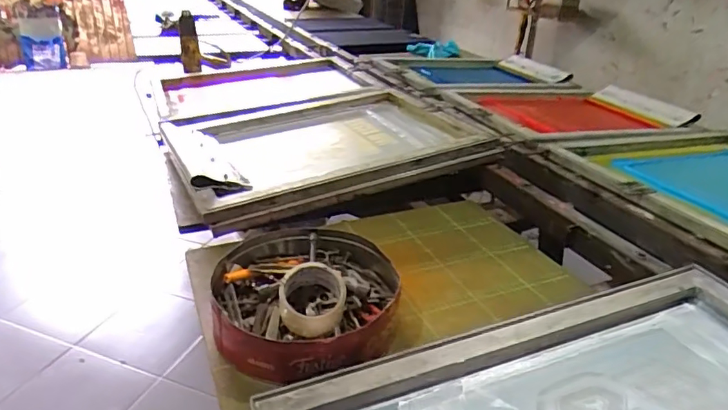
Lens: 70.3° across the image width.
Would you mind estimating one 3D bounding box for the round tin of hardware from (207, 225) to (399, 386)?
[{"bbox_3d":[-0.081,0.127,0.745,0.255,0.081,0.272,2,26,-1],"label":"round tin of hardware"}]

